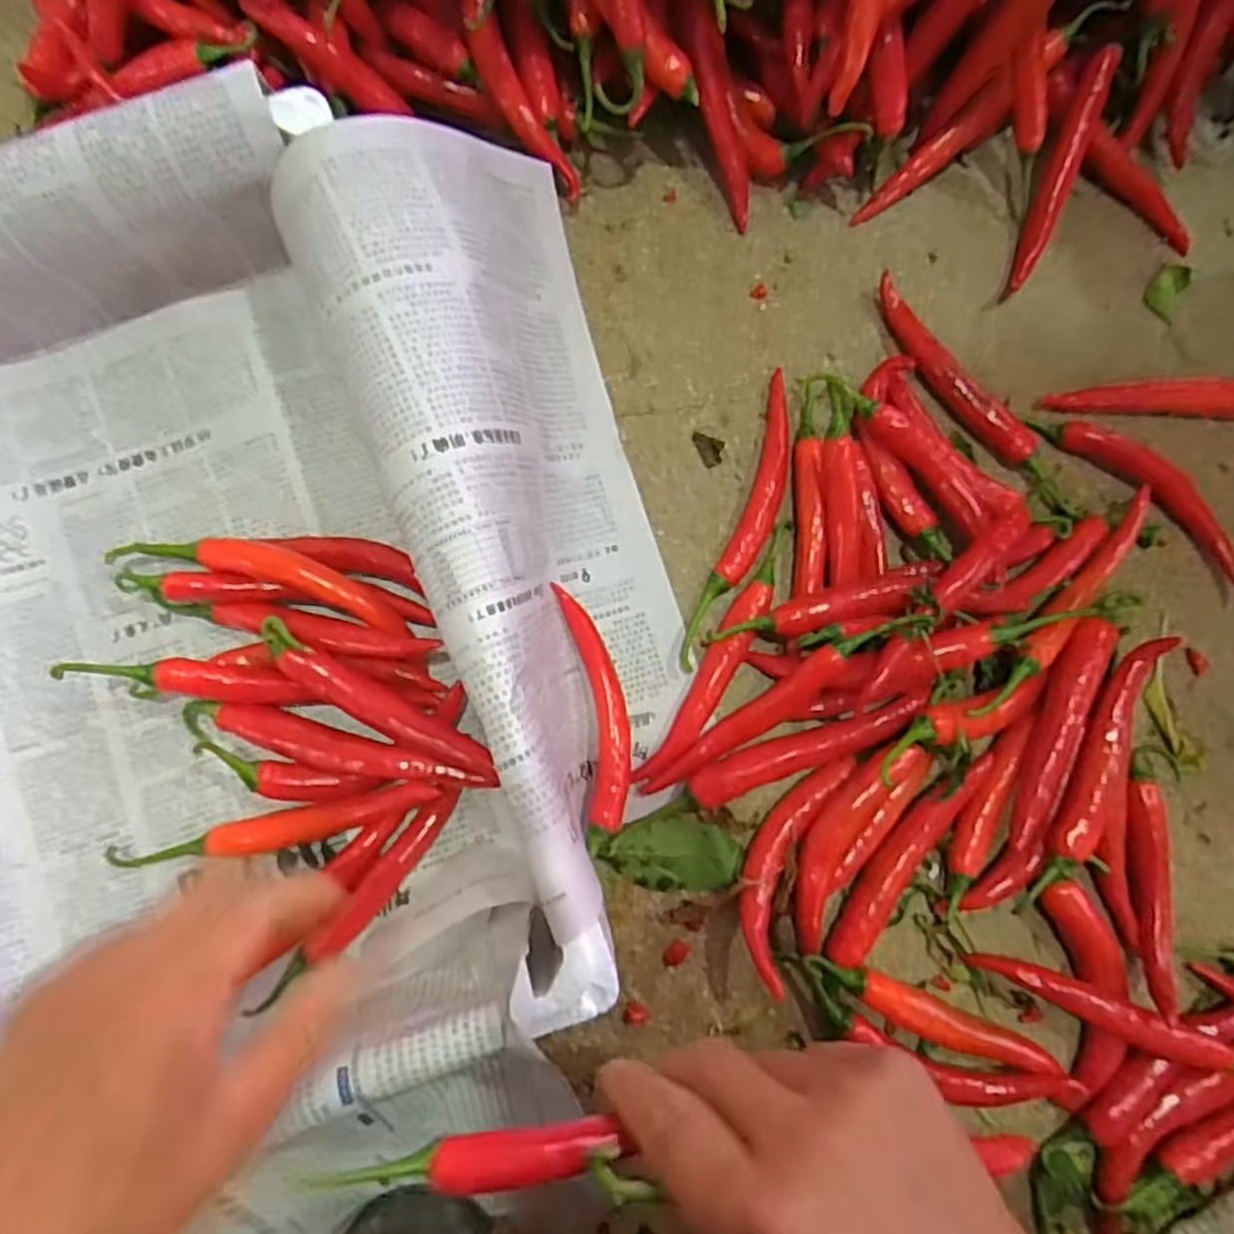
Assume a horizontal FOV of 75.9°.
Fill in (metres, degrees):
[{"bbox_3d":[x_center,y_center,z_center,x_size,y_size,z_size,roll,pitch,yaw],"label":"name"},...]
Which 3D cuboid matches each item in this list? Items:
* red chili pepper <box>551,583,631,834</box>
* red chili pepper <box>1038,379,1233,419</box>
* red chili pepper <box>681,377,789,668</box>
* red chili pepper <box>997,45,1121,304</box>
[{"bbox_3d":[-0.010,0.050,0.450,0.029,0.025,0.134,-10,83,-3],"label":"red chili pepper"},{"bbox_3d":[0.340,-0.135,0.488,0.144,0.027,0.016,1,82,-2],"label":"red chili pepper"},{"bbox_3d":[0.079,-0.056,0.474,0.029,0.014,0.187,20,82,1],"label":"red chili pepper"},{"bbox_3d":[0.281,-0.277,0.504,0.019,0.017,0.147,17,105,0],"label":"red chili pepper"}]

